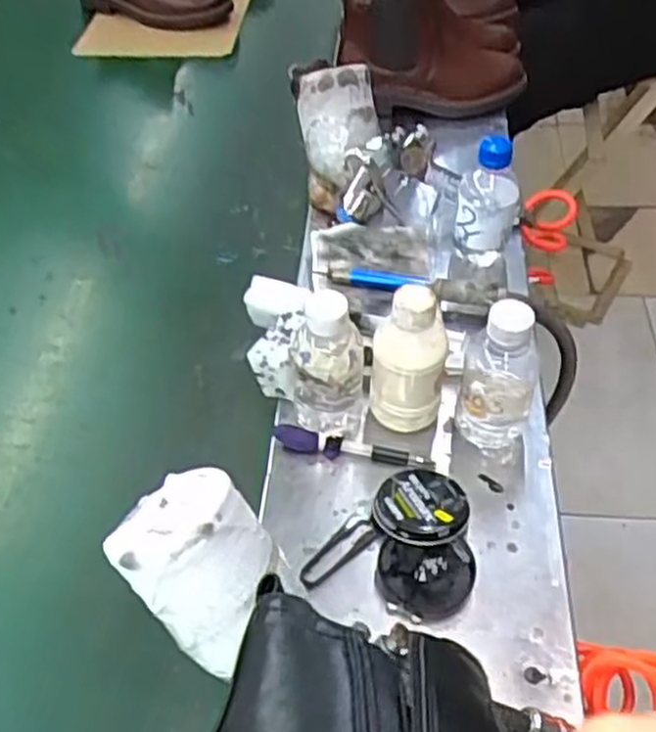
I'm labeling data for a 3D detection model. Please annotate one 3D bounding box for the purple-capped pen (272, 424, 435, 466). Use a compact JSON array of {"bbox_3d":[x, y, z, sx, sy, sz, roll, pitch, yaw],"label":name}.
[{"bbox_3d":[0.019,0.065,0.627,0.128,0.022,0.017,8,50,11],"label":"purple-capped pen"}]

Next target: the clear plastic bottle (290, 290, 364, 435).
[{"bbox_3d":[-0.002,-0.004,0.608,0.058,0.119,0.056,-8,49,-2],"label":"clear plastic bottle"}]

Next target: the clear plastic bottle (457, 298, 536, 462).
[{"bbox_3d":[0.134,0.006,0.602,0.053,0.140,0.062,10,51,13],"label":"clear plastic bottle"}]

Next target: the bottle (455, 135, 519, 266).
[{"bbox_3d":[0.155,-0.155,0.756,0.055,0.147,0.058,10,51,13],"label":"bottle"}]

